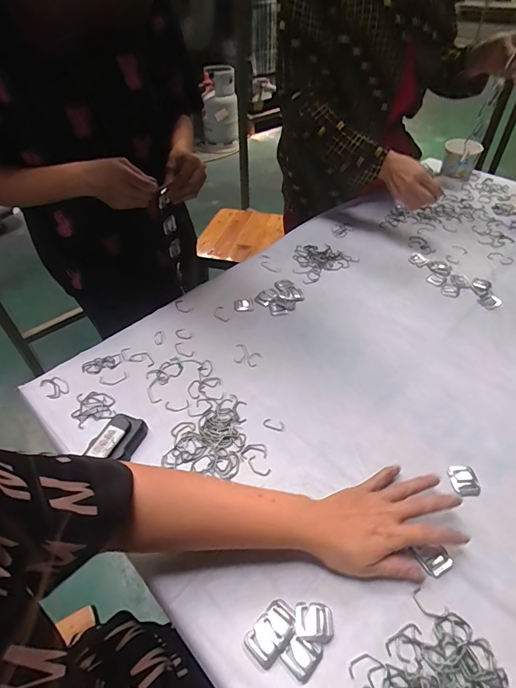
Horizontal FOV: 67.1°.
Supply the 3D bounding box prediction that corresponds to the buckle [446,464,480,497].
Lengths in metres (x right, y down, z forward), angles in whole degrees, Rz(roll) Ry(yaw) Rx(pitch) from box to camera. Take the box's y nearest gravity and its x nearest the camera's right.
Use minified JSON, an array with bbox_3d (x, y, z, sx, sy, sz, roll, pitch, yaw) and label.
[{"bbox_3d":[0.245,0.163,0.463,0.034,0.004,0.038,-2,44,-1],"label":"buckle"}]

